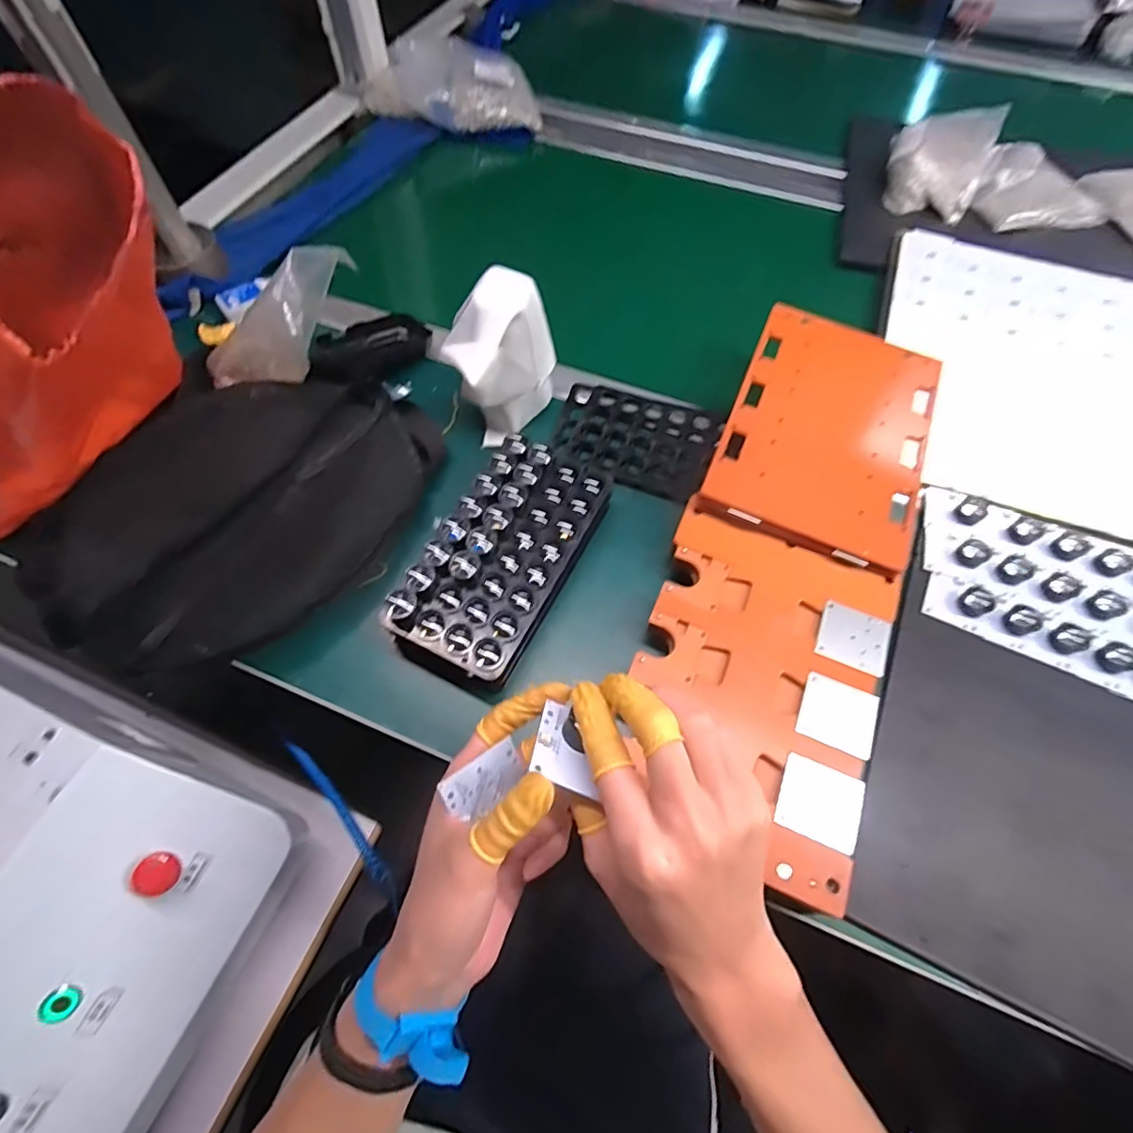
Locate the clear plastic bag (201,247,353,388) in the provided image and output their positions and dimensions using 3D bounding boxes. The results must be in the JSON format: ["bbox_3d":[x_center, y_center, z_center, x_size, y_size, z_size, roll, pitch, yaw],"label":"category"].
[{"bbox_3d":[-0.253,-0.203,0.482,0.164,0.063,0.084,-30,56,34],"label":"clear plastic bag"}]

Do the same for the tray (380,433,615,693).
[{"bbox_3d":[-0.047,-0.008,0.428,0.098,0.049,0.194,25,65,12],"label":"tray"}]

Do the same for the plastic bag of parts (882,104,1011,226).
[{"bbox_3d":[0.473,-0.518,0.694,0.115,0.059,0.160,20,64,10],"label":"plastic bag of parts"}]

